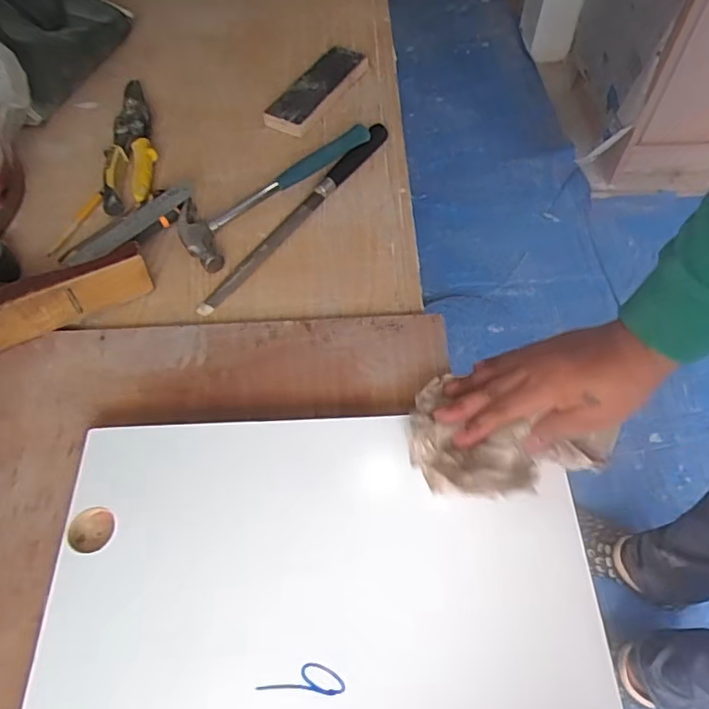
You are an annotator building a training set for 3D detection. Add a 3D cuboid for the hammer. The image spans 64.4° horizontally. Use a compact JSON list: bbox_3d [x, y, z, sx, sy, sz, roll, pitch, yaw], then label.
[{"bbox_3d":[-0.100,-0.203,0.657,0.087,0.039,0.256,38,65,22],"label":"hammer"}]

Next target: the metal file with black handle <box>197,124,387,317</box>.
[{"bbox_3d":[-0.065,-0.169,0.642,0.026,0.026,0.327,32,63,19],"label":"metal file with black handle"}]

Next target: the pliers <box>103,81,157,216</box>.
[{"bbox_3d":[-0.283,-0.274,0.710,0.059,0.017,0.242,-10,58,-5],"label":"pliers"}]

